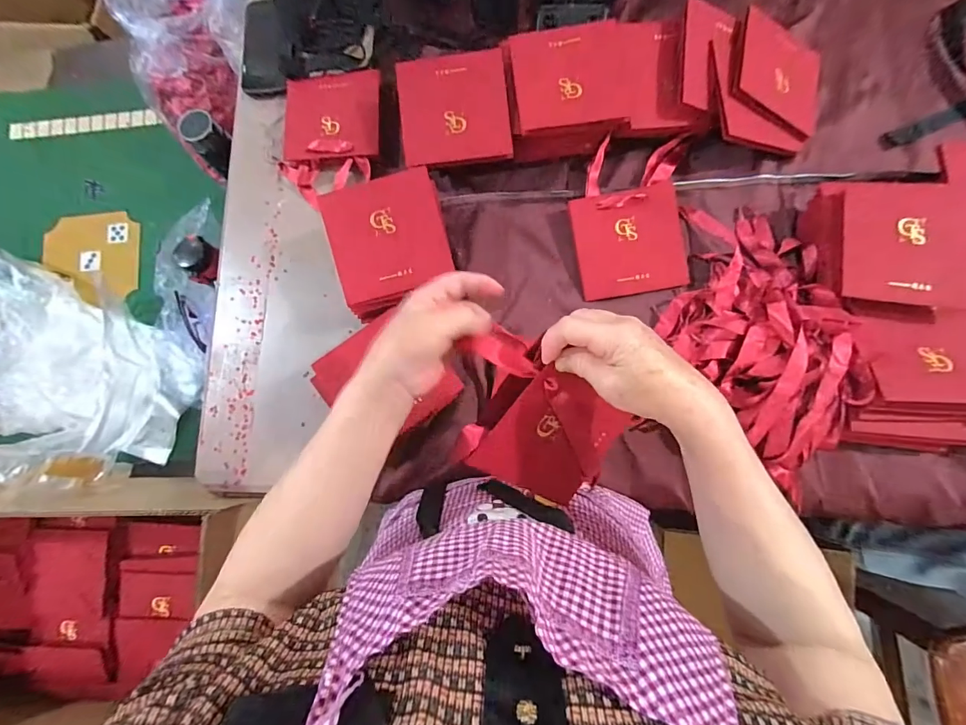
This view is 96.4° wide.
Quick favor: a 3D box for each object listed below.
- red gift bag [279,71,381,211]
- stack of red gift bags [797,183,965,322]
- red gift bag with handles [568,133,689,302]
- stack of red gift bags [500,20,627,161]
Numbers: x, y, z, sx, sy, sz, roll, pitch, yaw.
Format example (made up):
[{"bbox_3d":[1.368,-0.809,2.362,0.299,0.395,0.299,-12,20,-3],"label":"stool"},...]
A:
[{"bbox_3d":[-0.223,-0.337,0.637,0.142,0.028,0.194,3,81,5],"label":"red gift bag"},{"bbox_3d":[0.491,-0.137,0.532,0.160,0.084,0.161,6,81,5],"label":"stack of red gift bags"},{"bbox_3d":[0.200,-0.199,0.589,0.151,0.023,0.221,0,81,4],"label":"red gift bag with handles"},{"bbox_3d":[0.110,-0.363,0.596,0.153,0.078,0.150,-7,81,3],"label":"stack of red gift bags"}]

